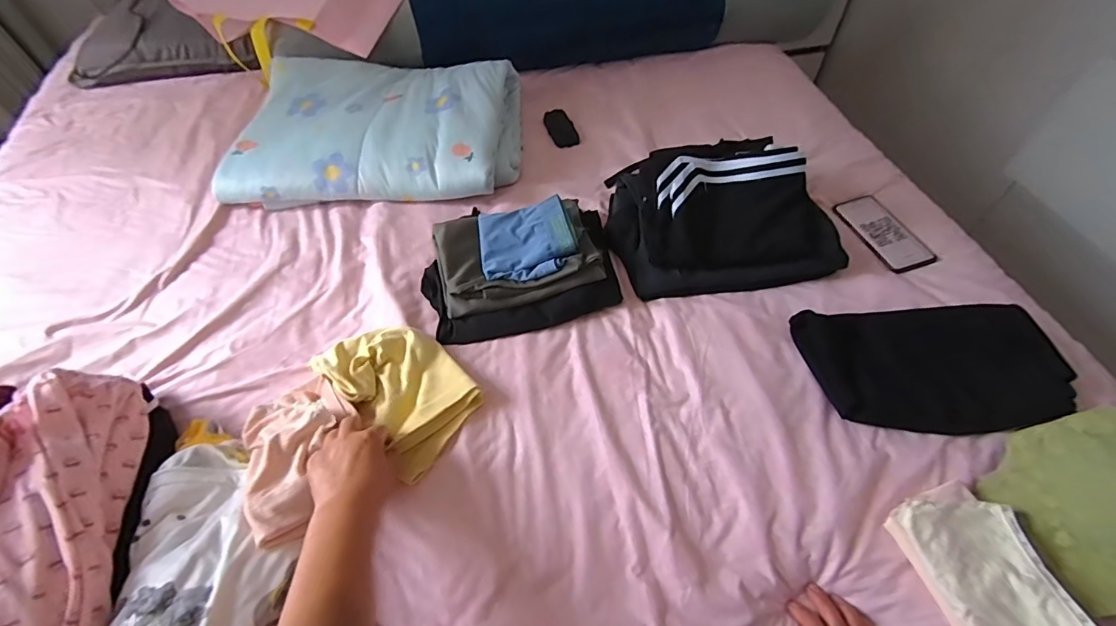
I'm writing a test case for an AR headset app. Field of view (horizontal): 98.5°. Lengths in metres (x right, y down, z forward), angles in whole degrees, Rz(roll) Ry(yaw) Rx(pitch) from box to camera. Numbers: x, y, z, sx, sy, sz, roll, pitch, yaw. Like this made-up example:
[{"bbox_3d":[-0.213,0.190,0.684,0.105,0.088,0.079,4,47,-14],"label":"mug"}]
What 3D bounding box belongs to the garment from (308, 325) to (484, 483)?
[{"bbox_3d":[-0.200,0.089,0.618,0.131,0.041,0.208,-39,61,-24],"label":"garment"}]

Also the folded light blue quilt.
[{"bbox_3d":[-0.343,-0.355,0.925,0.534,0.107,0.347,-1,53,2],"label":"folded light blue quilt"}]

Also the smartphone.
[{"bbox_3d":[0.531,-0.133,0.786,0.076,0.013,0.159,-21,57,2],"label":"smartphone"}]

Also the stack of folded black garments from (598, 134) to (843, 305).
[{"bbox_3d":[0.250,-0.177,0.759,0.329,0.120,0.259,-5,53,-2],"label":"stack of folded black garments"}]

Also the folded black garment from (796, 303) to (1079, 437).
[{"bbox_3d":[0.479,0.066,0.614,0.291,0.047,0.177,-4,53,-1],"label":"folded black garment"}]

